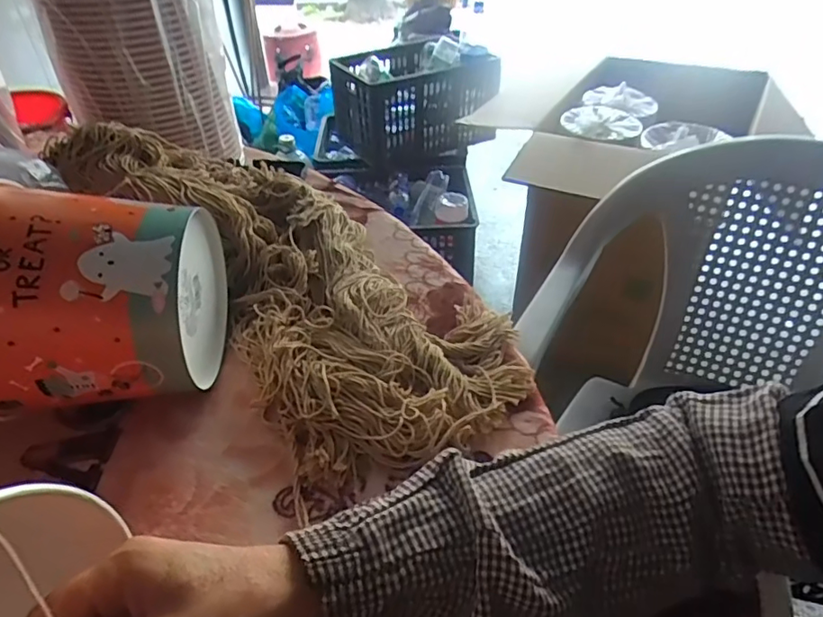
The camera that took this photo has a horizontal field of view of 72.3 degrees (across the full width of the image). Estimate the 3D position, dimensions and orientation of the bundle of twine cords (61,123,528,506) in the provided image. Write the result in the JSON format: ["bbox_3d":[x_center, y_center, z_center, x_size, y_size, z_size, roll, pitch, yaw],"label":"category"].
[{"bbox_3d":[-0.103,-0.034,0.480,0.222,0.082,0.428,-34,63,-32],"label":"bundle of twine cords"}]

